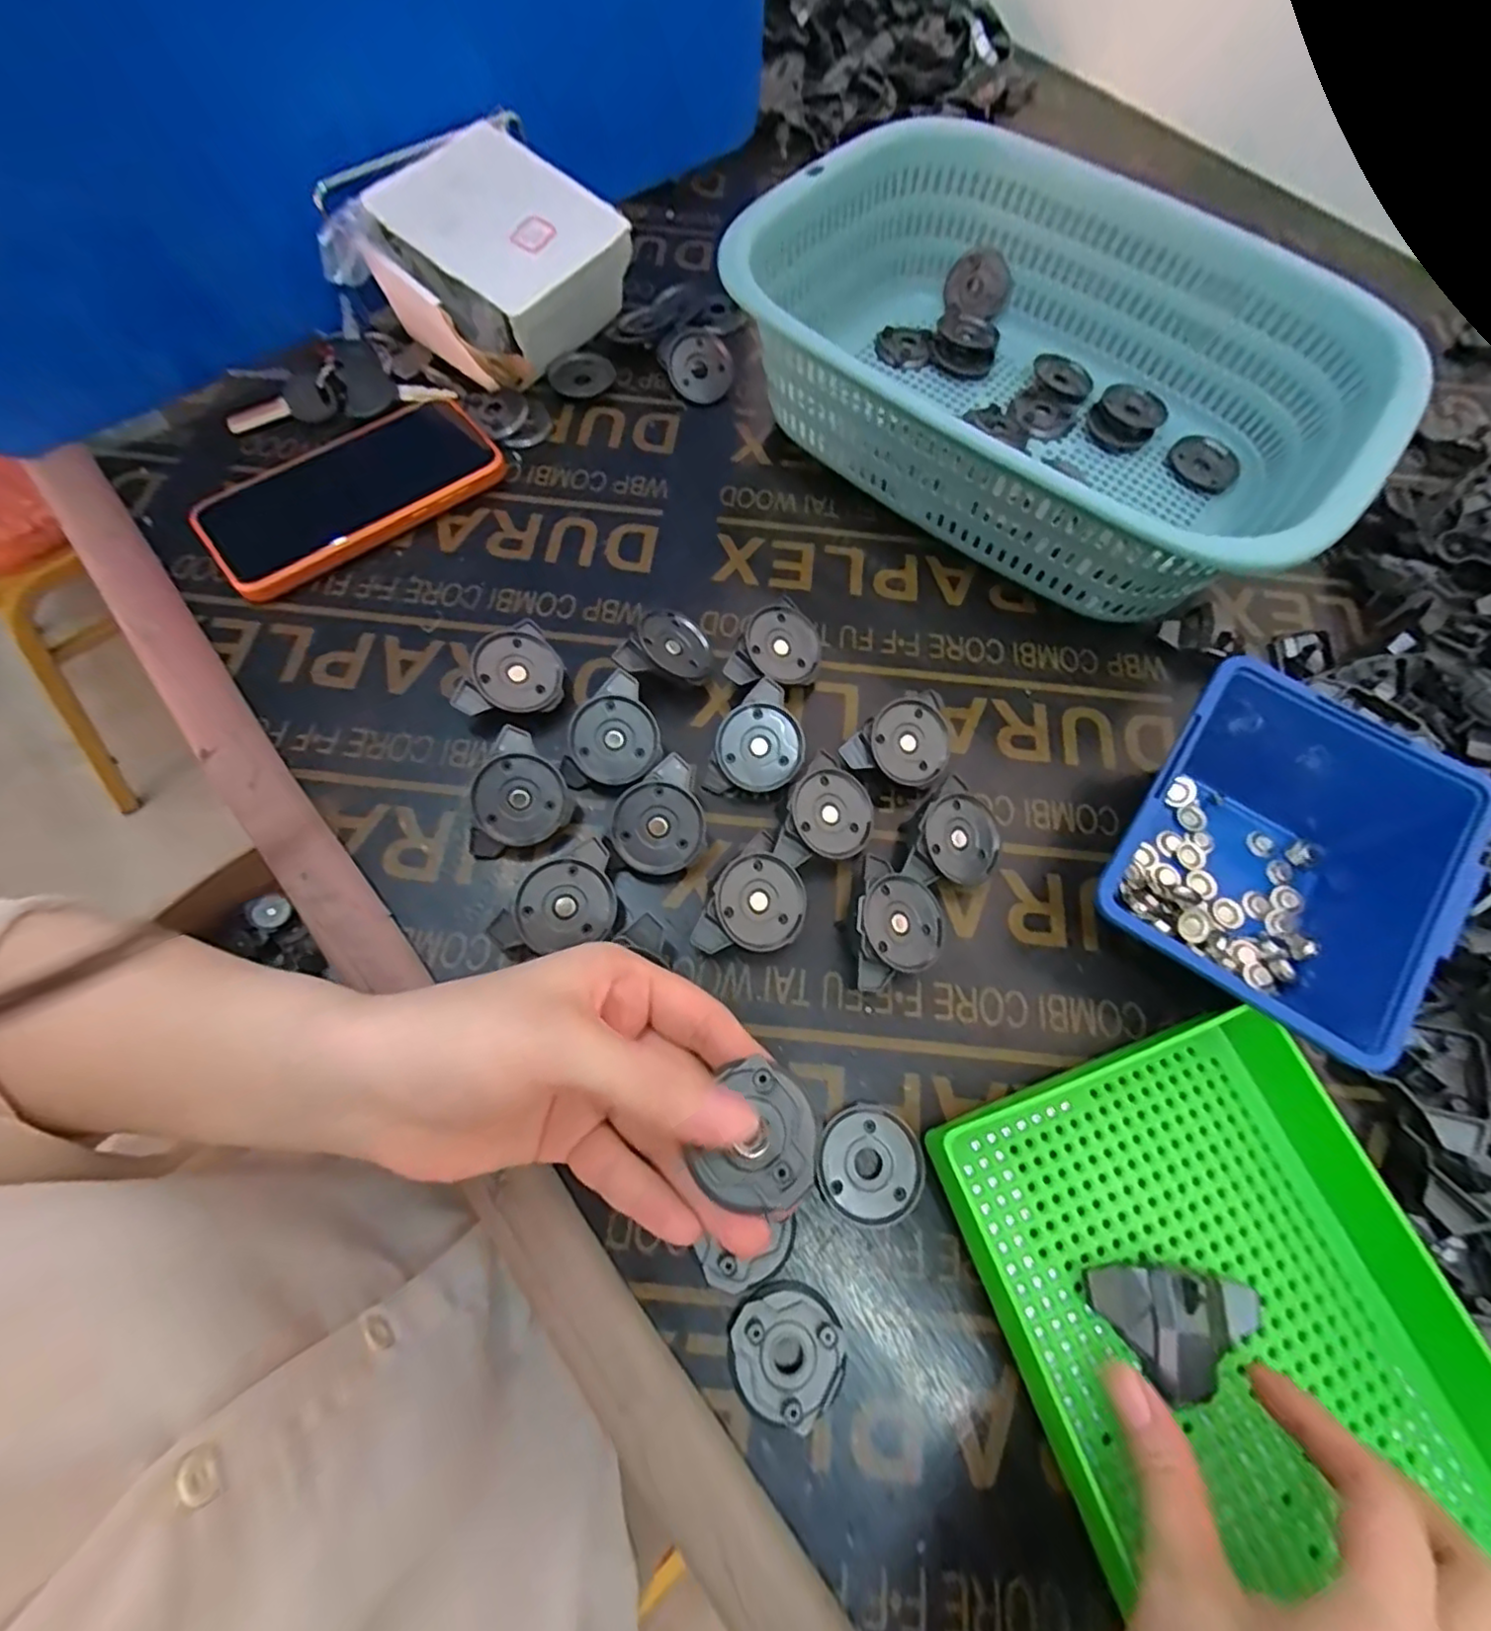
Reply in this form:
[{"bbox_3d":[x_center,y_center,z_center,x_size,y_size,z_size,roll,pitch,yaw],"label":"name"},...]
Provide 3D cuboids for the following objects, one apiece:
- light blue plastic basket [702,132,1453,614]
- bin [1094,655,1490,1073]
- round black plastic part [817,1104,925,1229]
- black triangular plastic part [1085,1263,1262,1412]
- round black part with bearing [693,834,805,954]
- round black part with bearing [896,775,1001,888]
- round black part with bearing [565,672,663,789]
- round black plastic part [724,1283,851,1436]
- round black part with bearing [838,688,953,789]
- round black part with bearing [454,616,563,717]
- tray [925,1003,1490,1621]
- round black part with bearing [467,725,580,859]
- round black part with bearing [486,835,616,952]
[{"bbox_3d":[0.173,-0.257,0.384,0.338,0.095,0.241,37,71,12],"label":"light blue plastic basket"},{"bbox_3d":[0.231,0.022,0.293,0.121,0.063,0.136,34,71,11],"label":"bin"},{"bbox_3d":[0.050,0.141,0.267,0.041,0.009,0.042,1,68,-2],"label":"round black plastic part"},{"bbox_3d":[0.157,0.176,0.236,0.051,0.022,0.047,-31,72,-14],"label":"black triangular plastic part"},{"bbox_3d":[0.003,0.041,0.295,0.057,0.014,0.041,-41,94,-22],"label":"round black part with bearing"},{"bbox_3d":[0.094,0.015,0.317,0.045,0.026,0.051,47,68,-8],"label":"round black part with bearing"},{"bbox_3d":[-0.070,-0.039,0.326,0.051,0.013,0.048,-1,101,-6],"label":"round black part with bearing"},{"bbox_3d":[0.016,0.198,0.243,0.041,0.007,0.042,1,68,-2],"label":"round black plastic part"},{"bbox_3d":[0.075,-0.035,0.334,0.056,0.020,0.043,-17,93,-7],"label":"round black part with bearing"},{"bbox_3d":[-0.122,-0.070,0.337,0.054,0.015,0.045,-32,96,-19],"label":"round black part with bearing"},{"bbox_3d":[0.189,0.206,0.228,0.168,0.032,0.243,-17,70,-9],"label":"tray"},{"bbox_3d":[-0.112,-0.007,0.310,0.051,0.014,0.051,-2,96,-17],"label":"round black part with bearing"},{"bbox_3d":[-0.083,0.041,0.293,0.056,0.016,0.038,-32,96,-14],"label":"round black part with bearing"}]

